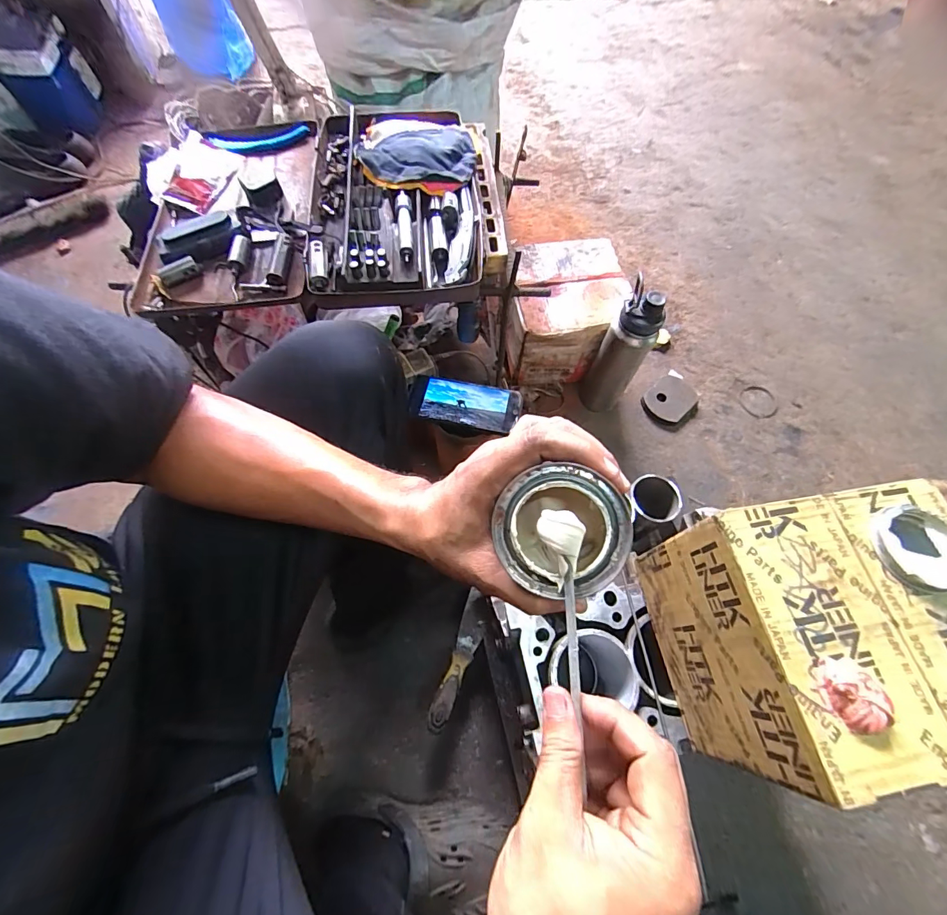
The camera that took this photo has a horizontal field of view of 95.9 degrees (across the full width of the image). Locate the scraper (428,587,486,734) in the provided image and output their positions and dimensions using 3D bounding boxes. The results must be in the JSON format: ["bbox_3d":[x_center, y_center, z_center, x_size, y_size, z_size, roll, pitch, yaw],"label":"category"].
[{"bbox_3d":[-0.018,0.292,0.618,0.036,0.017,0.187,18,66,7],"label":"scraper"}]

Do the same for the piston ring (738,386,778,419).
[{"bbox_3d":[0.603,-0.117,0.904,0.080,0.006,0.075,-13,67,-7],"label":"piston ring"}]

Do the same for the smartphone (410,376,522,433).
[{"bbox_3d":[-0.013,-0.081,0.640,0.163,0.007,0.078,10,65,3],"label":"smartphone"}]

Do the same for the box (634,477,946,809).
[{"bbox_3d":[0.279,0.139,0.356,0.178,0.162,0.174,-9,65,-6],"label":"box"}]

